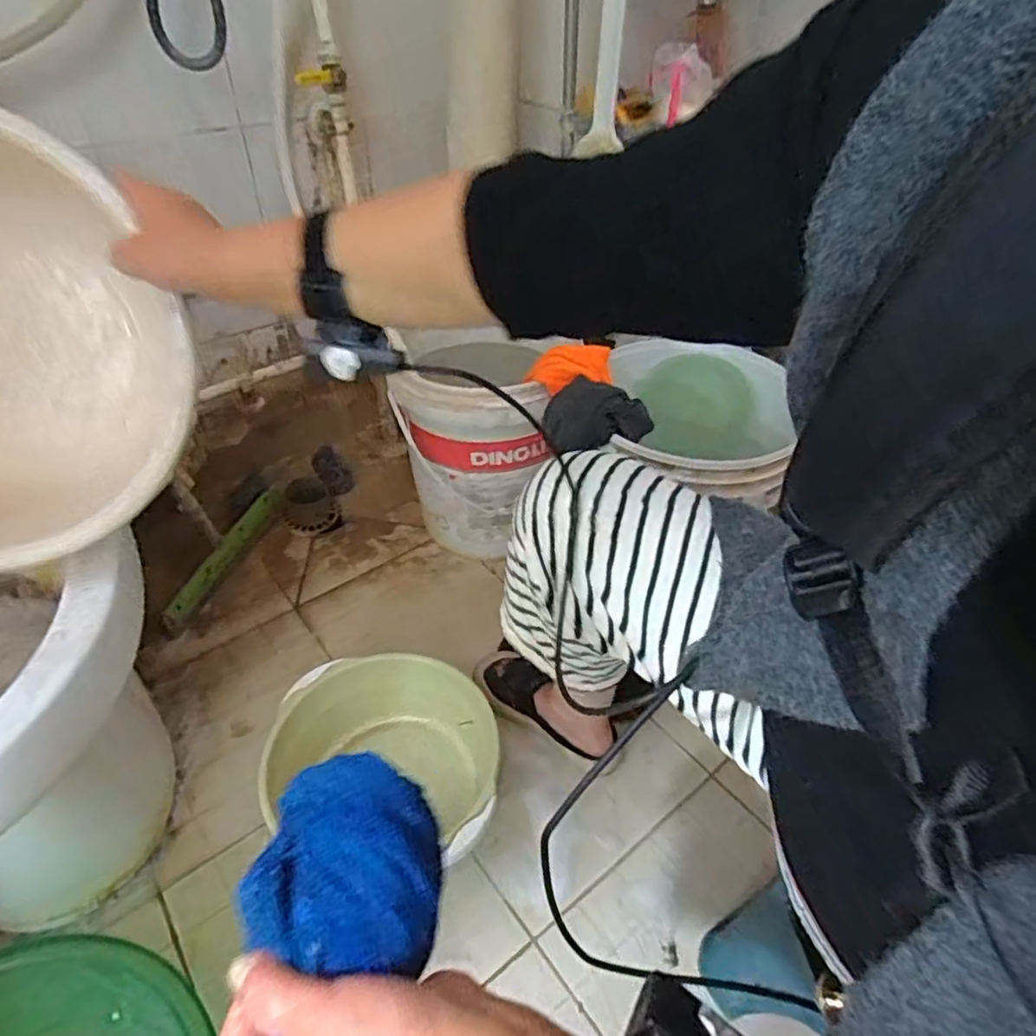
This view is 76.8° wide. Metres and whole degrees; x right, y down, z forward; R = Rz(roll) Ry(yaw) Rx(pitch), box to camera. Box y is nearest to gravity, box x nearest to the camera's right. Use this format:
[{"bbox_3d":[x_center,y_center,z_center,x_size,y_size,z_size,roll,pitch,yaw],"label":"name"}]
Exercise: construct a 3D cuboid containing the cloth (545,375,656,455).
[{"bbox_3d":[0.098,-0.124,0.807,0.134,0.066,0.090,4,42,2],"label":"cloth"}]

